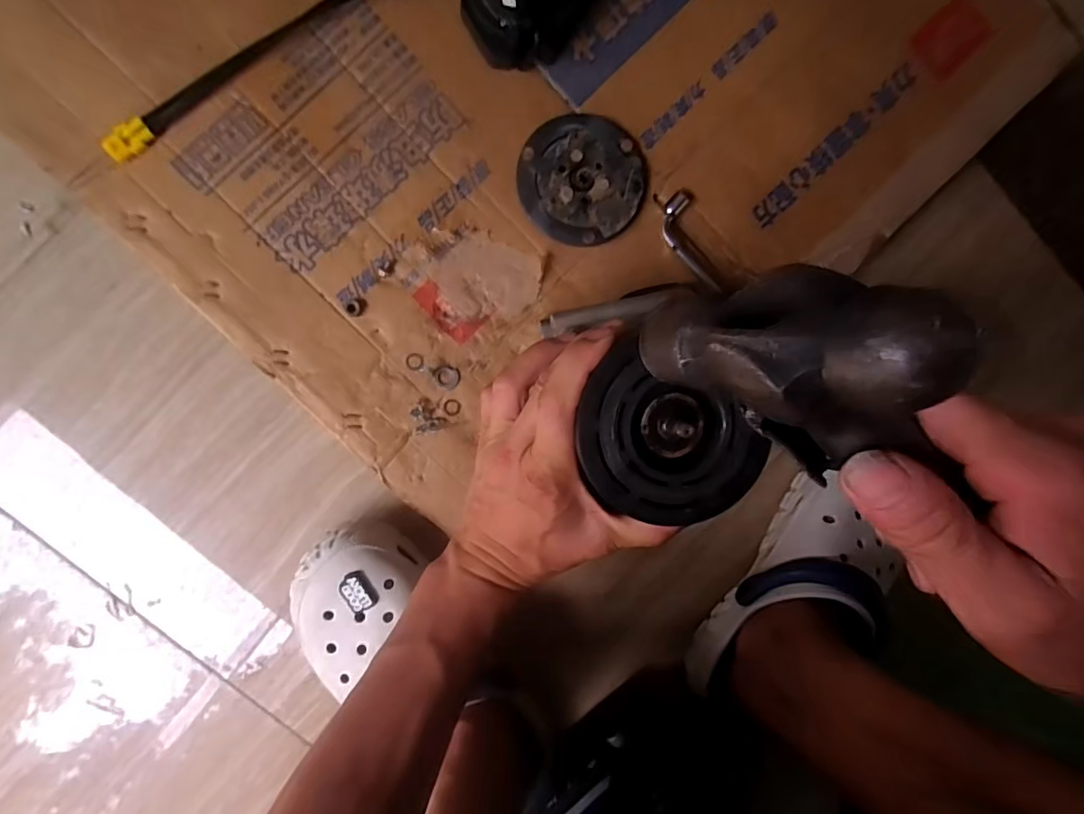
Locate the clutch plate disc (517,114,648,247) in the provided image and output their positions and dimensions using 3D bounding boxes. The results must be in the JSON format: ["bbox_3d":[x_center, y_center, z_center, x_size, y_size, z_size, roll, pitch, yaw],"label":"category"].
[{"bbox_3d":[0.033,-0.184,0.414,0.098,0.014,0.101,-1,95,-7],"label":"clutch plate disc"}]

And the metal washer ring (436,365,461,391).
[{"bbox_3d":[-0.077,-0.024,0.423,0.020,0.004,0.019,0,94,-4],"label":"metal washer ring"}]

